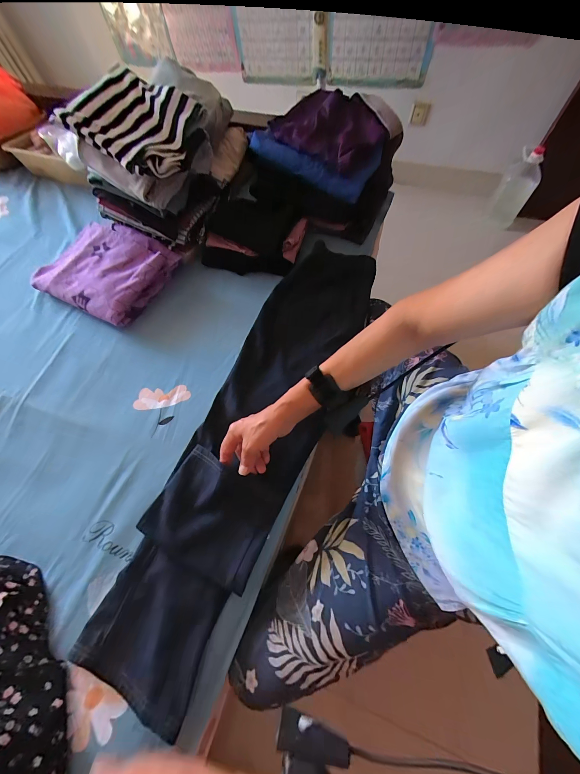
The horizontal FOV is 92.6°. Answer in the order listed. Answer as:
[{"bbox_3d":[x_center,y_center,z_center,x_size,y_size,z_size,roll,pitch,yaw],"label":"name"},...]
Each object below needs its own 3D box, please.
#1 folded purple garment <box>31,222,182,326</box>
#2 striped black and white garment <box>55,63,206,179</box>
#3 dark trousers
[{"bbox_3d":[-0.465,-0.291,0.686,0.314,0.075,0.233,22,66,11],"label":"folded purple garment"},{"bbox_3d":[-0.331,-0.538,0.566,0.274,0.087,0.172,28,67,14],"label":"striped black and white garment"},{"bbox_3d":[-0.048,0.051,0.522,0.193,0.042,0.836,25,69,7],"label":"dark trousers"}]

